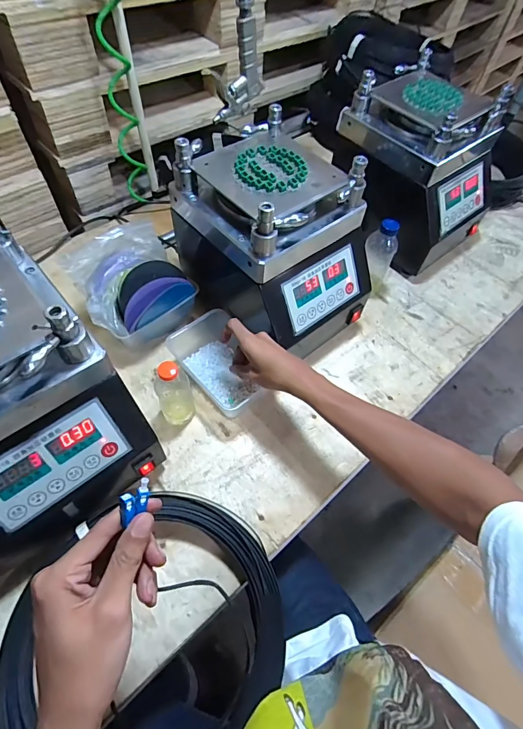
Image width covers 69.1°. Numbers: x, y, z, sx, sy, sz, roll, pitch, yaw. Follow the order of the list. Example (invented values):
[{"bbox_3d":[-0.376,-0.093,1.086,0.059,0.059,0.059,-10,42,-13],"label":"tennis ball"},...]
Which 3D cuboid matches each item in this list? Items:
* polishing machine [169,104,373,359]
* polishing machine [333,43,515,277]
[{"bbox_3d":[0.024,-0.190,0.645,0.223,0.279,0.286,-32,66,-20],"label":"polishing machine"},{"bbox_3d":[0.304,-0.413,0.795,0.202,0.277,0.333,-33,67,-21],"label":"polishing machine"}]

